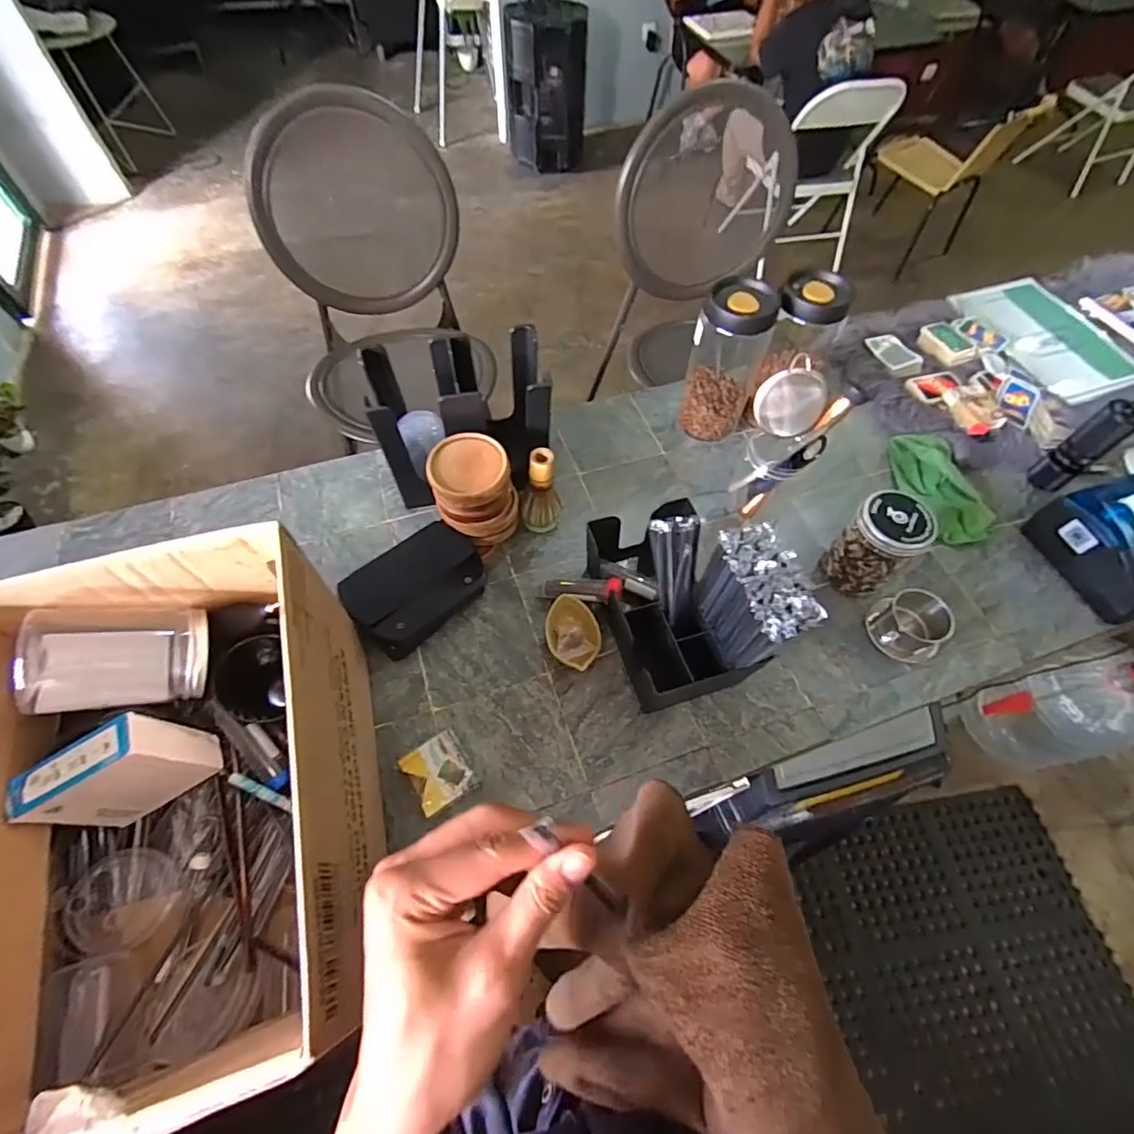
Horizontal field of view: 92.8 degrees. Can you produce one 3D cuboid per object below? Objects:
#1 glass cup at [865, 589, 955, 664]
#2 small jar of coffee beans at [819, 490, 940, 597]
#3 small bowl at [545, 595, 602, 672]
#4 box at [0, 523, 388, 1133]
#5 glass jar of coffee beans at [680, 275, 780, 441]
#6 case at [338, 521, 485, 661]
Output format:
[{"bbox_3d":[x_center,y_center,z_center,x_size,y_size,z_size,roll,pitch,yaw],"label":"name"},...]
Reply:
[{"bbox_3d":[0.439,0.074,0.701,0.081,0.064,0.080,1,60,-1],"label":"glass cup"},{"bbox_3d":[0.407,-0.025,0.713,0.081,0.139,0.086,1,60,-1],"label":"small jar of coffee beans"},{"bbox_3d":[0.008,0.089,0.688,0.066,0.042,0.099,-1,60,-3],"label":"small bowl"},{"bbox_3d":[-0.339,0.214,0.479,0.295,0.247,0.385,-13,61,-9],"label":"box"},{"bbox_3d":[0.241,-0.315,0.823,0.102,0.223,0.112,19,61,9],"label":"glass jar of coffee beans"},{"bbox_3d":[-0.194,0.027,0.708,0.175,0.064,0.114,-37,67,-21],"label":"case"}]

